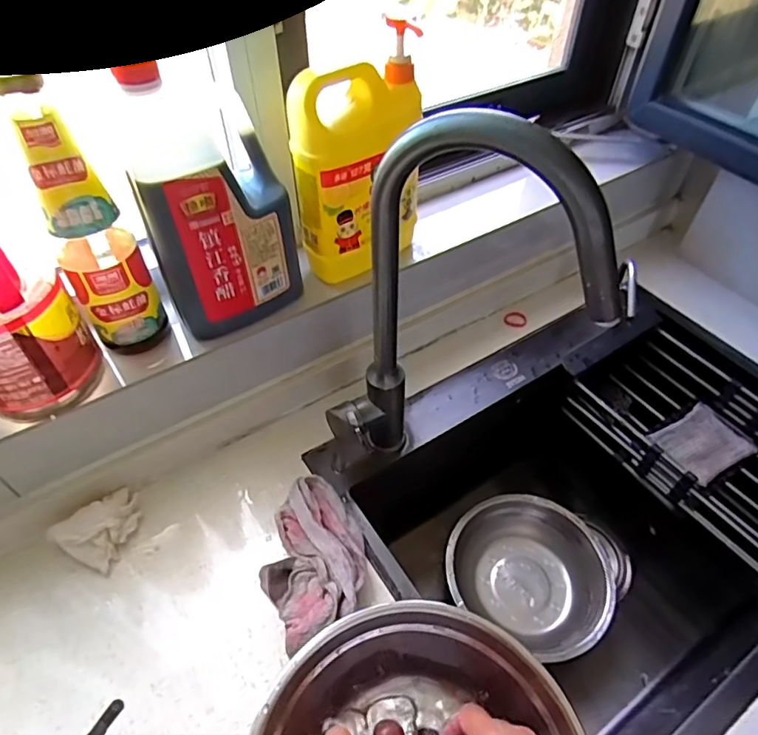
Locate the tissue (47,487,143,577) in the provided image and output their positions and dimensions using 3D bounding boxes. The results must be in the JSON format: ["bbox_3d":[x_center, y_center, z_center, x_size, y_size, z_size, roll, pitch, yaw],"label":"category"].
[{"bbox_3d":[-0.289,0.164,0.569,0.060,0.043,0.084,18,51,15],"label":"tissue"}]

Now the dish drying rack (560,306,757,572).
[{"bbox_3d":[0.443,0.091,0.714,0.215,0.087,0.379,-26,55,-22],"label":"dish drying rack"}]

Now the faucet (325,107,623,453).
[{"bbox_3d":[0.063,-0.015,0.484,0.227,0.418,0.059,15,50,13],"label":"faucet"}]

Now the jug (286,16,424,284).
[{"bbox_3d":[-0.021,-0.213,0.576,0.072,0.206,0.142,33,56,24],"label":"jug"}]

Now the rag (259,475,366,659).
[{"bbox_3d":[-0.067,0.191,0.546,0.104,0.042,0.173,-9,49,-8],"label":"rag"}]

